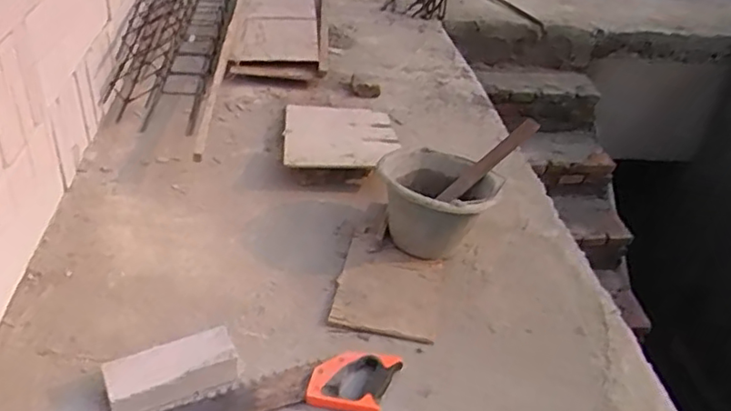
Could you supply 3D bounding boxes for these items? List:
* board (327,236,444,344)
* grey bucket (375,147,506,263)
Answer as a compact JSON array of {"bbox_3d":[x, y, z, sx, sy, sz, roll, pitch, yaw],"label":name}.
[{"bbox_3d":[0.049,0.162,1.256,0.203,0.016,0.270,11,36,7],"label":"board"},{"bbox_3d":[0.157,-0.005,1.375,0.266,0.165,0.244,4,36,-3],"label":"grey bucket"}]

